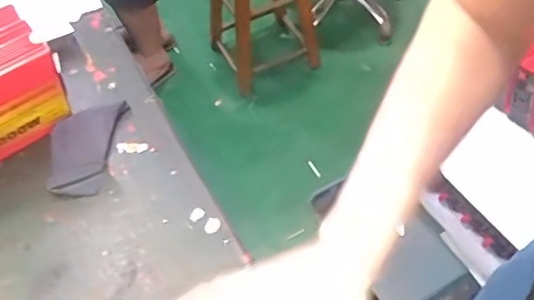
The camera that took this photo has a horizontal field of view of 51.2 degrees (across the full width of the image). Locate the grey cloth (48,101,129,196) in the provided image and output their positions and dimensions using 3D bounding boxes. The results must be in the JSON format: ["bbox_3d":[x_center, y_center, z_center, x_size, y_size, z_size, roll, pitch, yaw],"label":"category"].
[{"bbox_3d":[-0.214,-0.008,0.648,0.066,0.017,0.136,23,57,-17],"label":"grey cloth"}]

